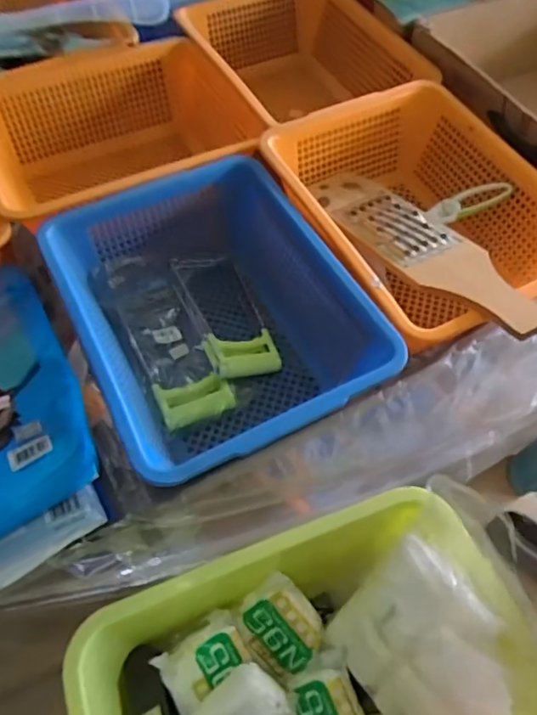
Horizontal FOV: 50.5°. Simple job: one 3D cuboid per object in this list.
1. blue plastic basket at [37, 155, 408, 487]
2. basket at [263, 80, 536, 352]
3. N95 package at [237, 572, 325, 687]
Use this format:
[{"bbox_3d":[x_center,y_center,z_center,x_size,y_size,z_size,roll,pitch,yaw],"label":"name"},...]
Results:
[{"bbox_3d":[-0.062,-0.046,0.655,0.284,0.139,0.363,-24,62,-15],"label":"blue plastic basket"},{"bbox_3d":[0.191,-0.170,0.727,0.290,0.126,0.364,-23,61,-14],"label":"basket"},{"bbox_3d":[0.020,0.362,0.775,0.110,0.055,0.102,44,94,11],"label":"N95 package"}]

